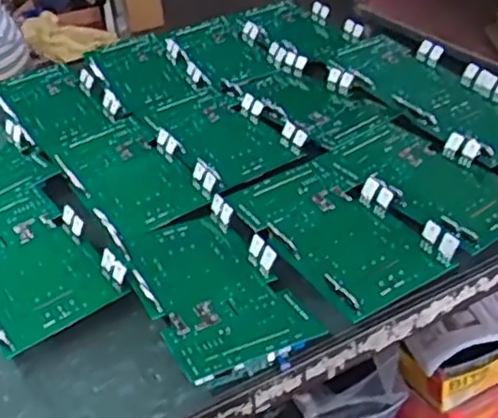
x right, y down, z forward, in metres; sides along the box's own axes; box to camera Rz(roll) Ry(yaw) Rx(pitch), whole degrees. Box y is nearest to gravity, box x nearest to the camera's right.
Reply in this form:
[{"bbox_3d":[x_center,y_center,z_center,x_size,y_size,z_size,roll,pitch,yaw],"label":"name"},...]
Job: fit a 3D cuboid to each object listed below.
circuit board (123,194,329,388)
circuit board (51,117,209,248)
[{"bbox_3d":[-0.043,0.069,0.646,0.139,0.038,0.239,-12,30,-24],"label":"circuit board"},{"bbox_3d":[-0.146,-0.044,0.816,0.129,0.027,0.252,-22,40,-21],"label":"circuit board"}]

